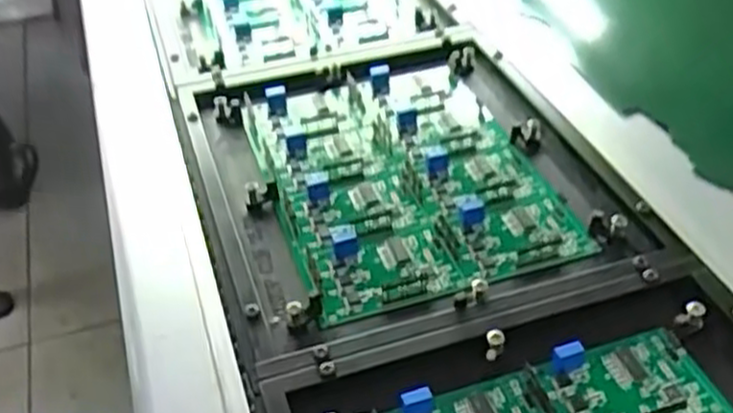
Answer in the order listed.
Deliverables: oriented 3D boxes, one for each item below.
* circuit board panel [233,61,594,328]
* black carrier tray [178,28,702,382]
[{"bbox_3d":[0.018,-0.024,0.469,0.154,0.019,0.201,-15,41,-14],"label":"circuit board panel"},{"bbox_3d":[0.021,-0.025,0.468,0.233,0.027,0.262,-13,40,-13],"label":"black carrier tray"}]

